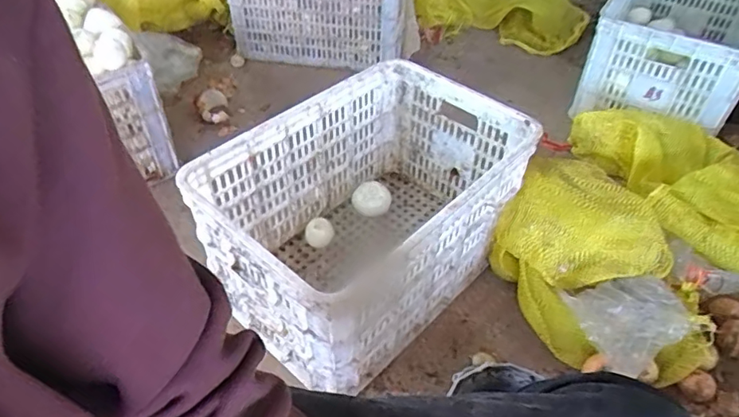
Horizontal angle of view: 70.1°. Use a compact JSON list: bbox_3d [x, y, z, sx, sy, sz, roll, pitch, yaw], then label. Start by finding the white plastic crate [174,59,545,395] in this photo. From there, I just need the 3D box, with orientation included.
[{"bbox_3d":[-0.006,0.003,0.922,0.483,0.281,0.354,-33,54,-31],"label":"white plastic crate"}]

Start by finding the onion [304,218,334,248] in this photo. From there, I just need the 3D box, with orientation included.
[{"bbox_3d":[-0.099,0.048,1.035,0.056,0.042,0.048,-3,44,-6],"label":"onion"}]

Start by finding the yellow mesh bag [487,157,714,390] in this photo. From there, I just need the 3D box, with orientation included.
[{"bbox_3d":[0.386,0.101,0.881,0.368,0.166,0.256,34,52,28],"label":"yellow mesh bag"}]

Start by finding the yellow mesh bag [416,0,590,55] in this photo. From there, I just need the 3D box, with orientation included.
[{"bbox_3d":[0.351,-0.620,1.612,0.217,0.153,0.578,-30,53,-29],"label":"yellow mesh bag"}]

